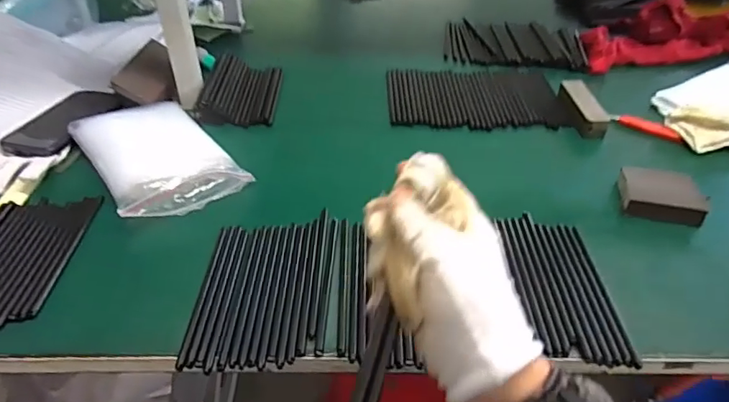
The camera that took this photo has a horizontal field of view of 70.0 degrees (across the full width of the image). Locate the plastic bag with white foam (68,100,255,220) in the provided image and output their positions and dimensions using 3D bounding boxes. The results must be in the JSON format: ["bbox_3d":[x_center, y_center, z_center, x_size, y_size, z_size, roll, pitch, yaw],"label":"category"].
[{"bbox_3d":[-0.264,-0.064,0.658,0.148,0.033,0.238,-27,46,-28],"label":"plastic bag with white foam"}]

